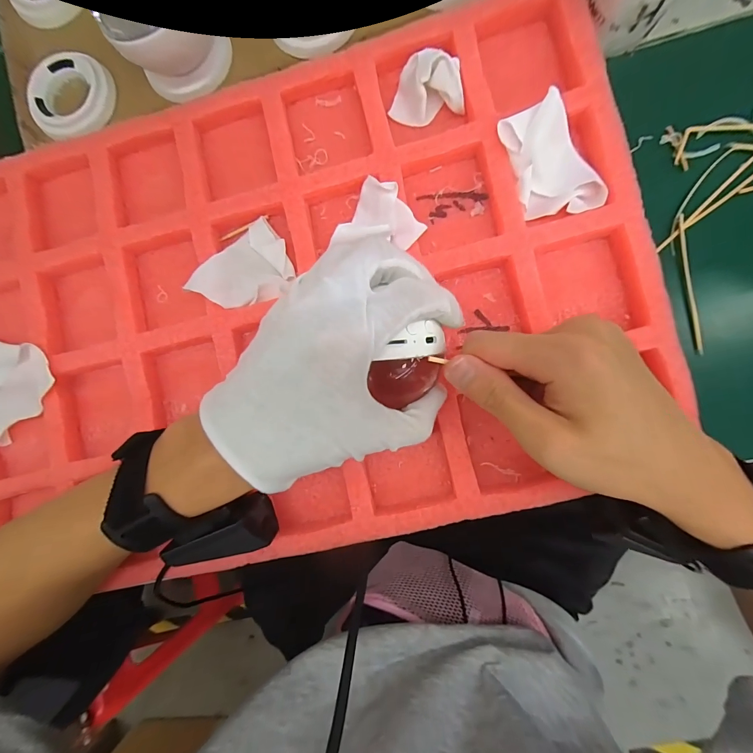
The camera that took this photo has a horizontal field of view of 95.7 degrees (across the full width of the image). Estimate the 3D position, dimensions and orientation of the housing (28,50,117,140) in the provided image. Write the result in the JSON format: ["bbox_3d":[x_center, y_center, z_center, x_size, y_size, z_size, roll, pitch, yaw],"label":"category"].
[{"bbox_3d":[-0.252,-0.227,0.278,0.066,0.018,0.068,13,89,6],"label":"housing"}]

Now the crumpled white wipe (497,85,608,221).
[{"bbox_3d":[0.112,-0.136,0.220,0.048,0.028,0.071,-26,85,4],"label":"crumpled white wipe"}]

